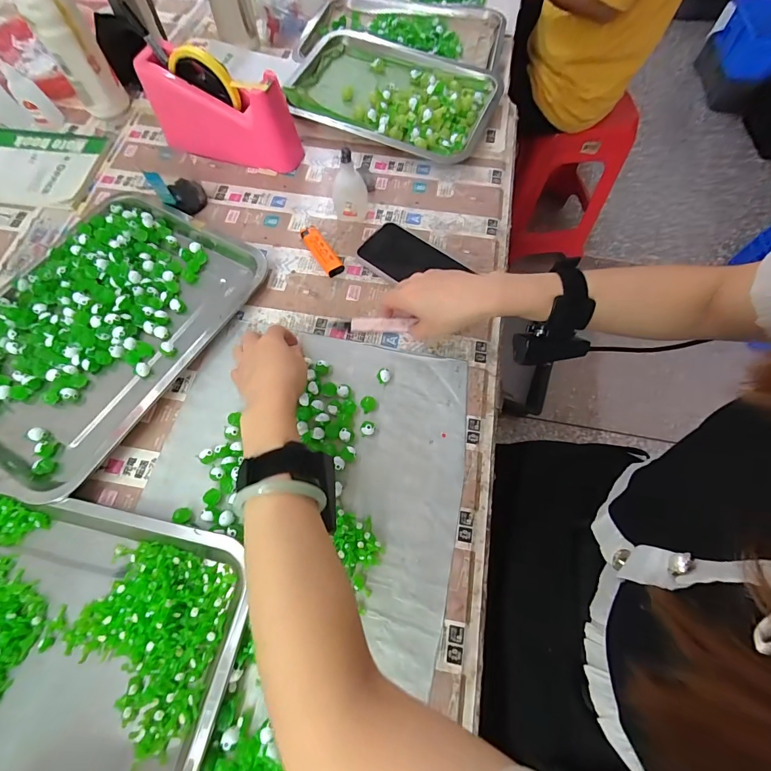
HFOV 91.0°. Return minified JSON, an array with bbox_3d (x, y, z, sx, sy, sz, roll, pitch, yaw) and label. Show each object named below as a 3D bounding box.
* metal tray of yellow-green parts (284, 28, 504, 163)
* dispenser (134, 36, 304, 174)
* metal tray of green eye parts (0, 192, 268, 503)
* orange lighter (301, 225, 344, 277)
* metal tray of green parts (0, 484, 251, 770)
[{"bbox_3d":[0.010,-0.456,0.596,0.310,0.035,0.225,24,69,10],"label":"metal tray of yellow-green parts"},{"bbox_3d":[-0.223,-0.367,0.515,0.191,0.116,0.064,18,68,8],"label":"dispenser"},{"bbox_3d":[-0.349,-0.082,0.443,0.290,0.024,0.347,28,69,12],"label":"metal tray of green eye parts"},{"bbox_3d":[-0.081,-0.174,0.488,0.026,0.014,0.084,-29,69,-12],"label":"orange lighter"},{"bbox_3d":[-0.301,0.230,0.307,0.338,0.026,0.257,11,67,5],"label":"metal tray of green parts"}]

